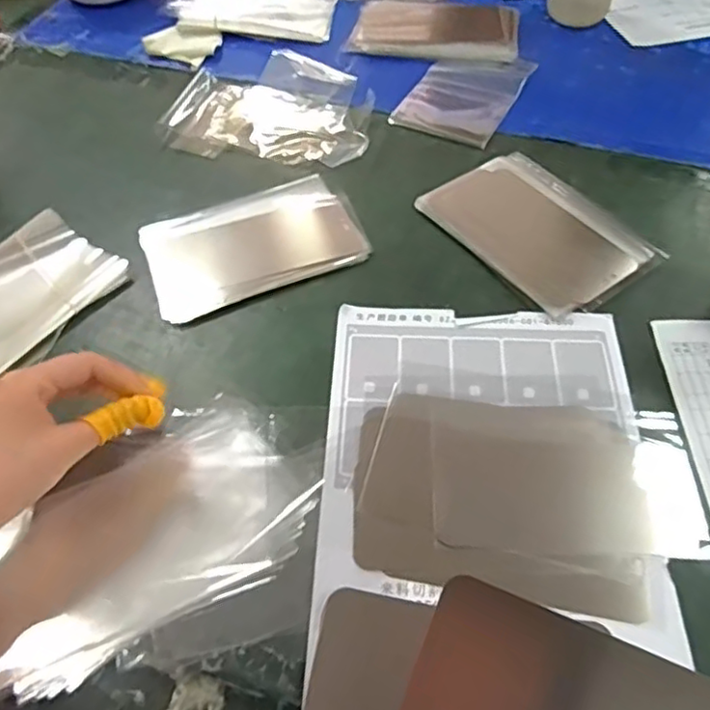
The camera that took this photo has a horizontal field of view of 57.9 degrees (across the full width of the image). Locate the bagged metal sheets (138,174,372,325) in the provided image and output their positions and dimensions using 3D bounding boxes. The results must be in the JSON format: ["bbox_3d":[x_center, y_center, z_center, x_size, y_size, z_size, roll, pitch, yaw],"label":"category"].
[{"bbox_3d":[-0.085,-0.095,0.539,0.174,0.013,0.115,-22,57,-11],"label":"bagged metal sheets"}]

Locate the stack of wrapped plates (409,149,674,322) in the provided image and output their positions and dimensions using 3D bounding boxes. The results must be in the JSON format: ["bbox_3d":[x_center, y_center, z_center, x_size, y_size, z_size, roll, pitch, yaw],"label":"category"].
[{"bbox_3d":[0.153,-0.107,0.542,0.117,0.004,0.176,-33,60,-18],"label":"stack of wrapped plates"}]

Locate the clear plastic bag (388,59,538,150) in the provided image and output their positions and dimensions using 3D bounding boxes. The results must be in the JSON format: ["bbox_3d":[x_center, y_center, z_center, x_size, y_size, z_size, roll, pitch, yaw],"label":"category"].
[{"bbox_3d":[0.114,-0.270,0.662,0.100,0.006,0.155,23,60,18],"label":"clear plastic bag"}]

